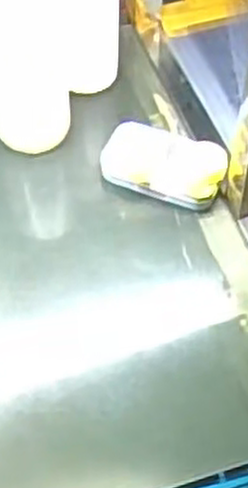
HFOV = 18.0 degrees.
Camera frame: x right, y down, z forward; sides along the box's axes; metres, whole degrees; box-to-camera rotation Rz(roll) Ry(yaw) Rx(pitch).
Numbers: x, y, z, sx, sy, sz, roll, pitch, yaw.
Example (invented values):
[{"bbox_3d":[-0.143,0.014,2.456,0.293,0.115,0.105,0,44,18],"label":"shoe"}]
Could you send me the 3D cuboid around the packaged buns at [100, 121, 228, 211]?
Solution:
[{"bbox_3d":[0.037,-0.071,0.733,0.117,0.038,0.059,21,56,12],"label":"packaged buns"}]

